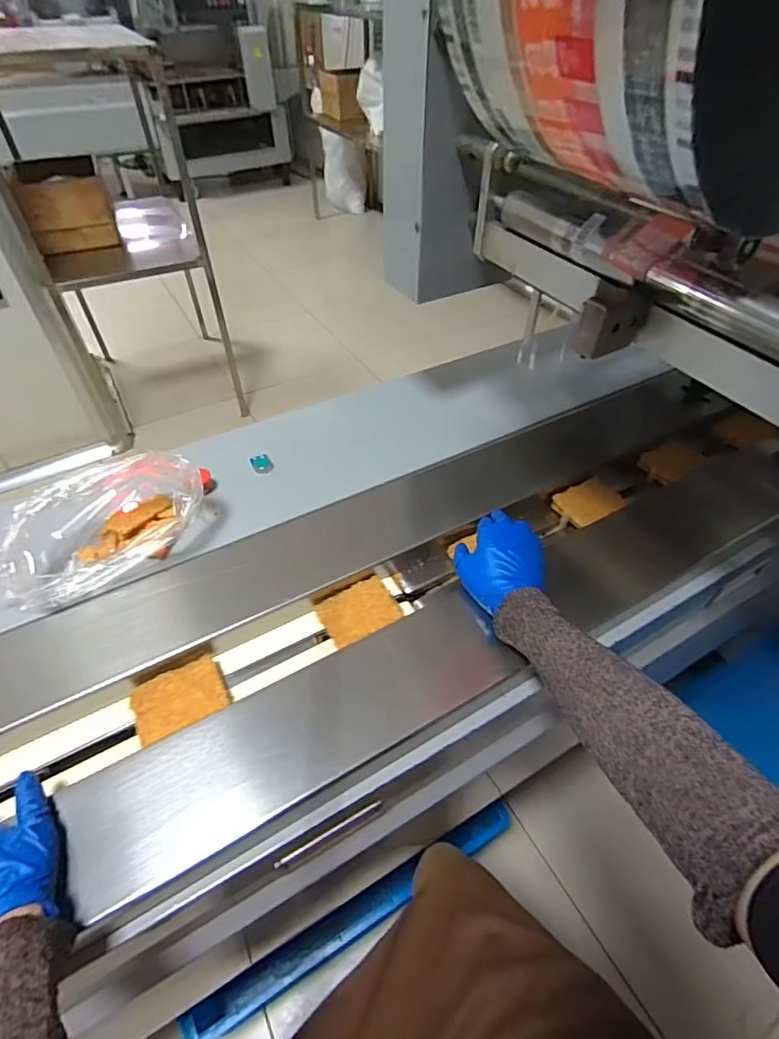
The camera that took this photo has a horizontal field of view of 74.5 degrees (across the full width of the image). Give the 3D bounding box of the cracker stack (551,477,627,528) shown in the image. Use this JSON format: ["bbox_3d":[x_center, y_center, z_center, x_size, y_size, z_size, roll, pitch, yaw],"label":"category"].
[{"bbox_3d":[0.291,-0.027,0.746,0.096,0.013,0.067,-23,52,-20],"label":"cracker stack"}]

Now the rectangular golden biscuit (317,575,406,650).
[{"bbox_3d":[-0.036,0.111,0.618,0.086,0.010,0.073,-29,48,-13],"label":"rectangular golden biscuit"}]

